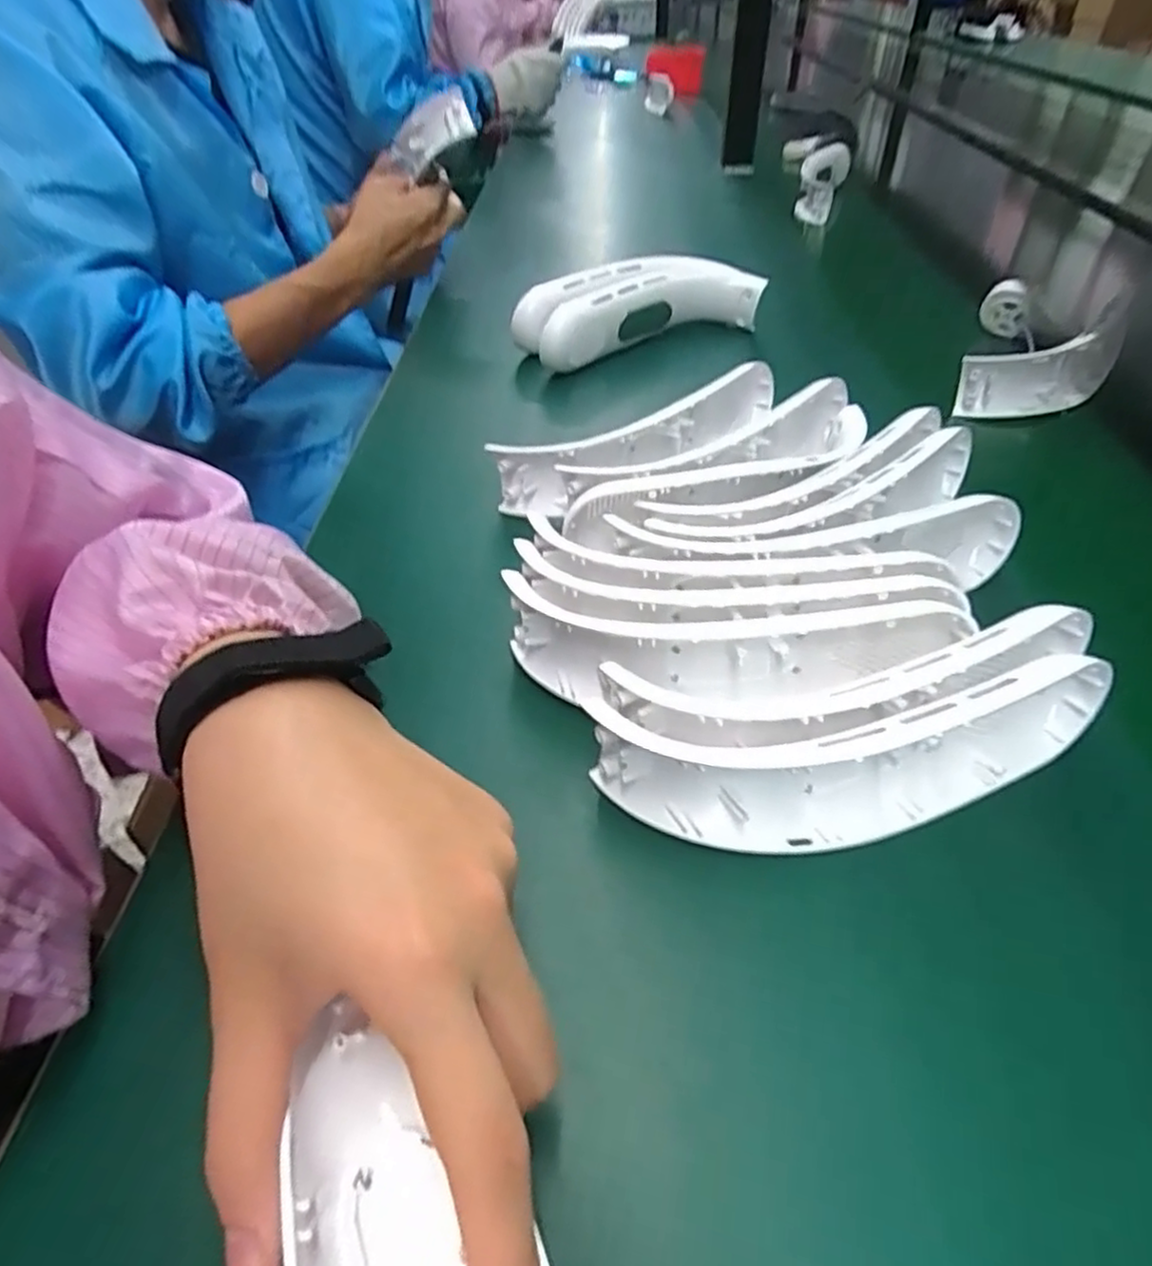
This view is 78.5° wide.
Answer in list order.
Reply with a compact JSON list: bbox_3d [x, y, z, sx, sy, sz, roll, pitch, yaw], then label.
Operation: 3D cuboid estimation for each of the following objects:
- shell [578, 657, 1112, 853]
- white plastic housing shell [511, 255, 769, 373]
[{"bbox_3d":[0.109,0.042,0.266,0.198,0.048,0.052,-7,44,-4],"label":"shell"},{"bbox_3d":[0.049,-0.268,0.595,0.207,0.062,0.083,-20,47,-17],"label":"white plastic housing shell"}]

